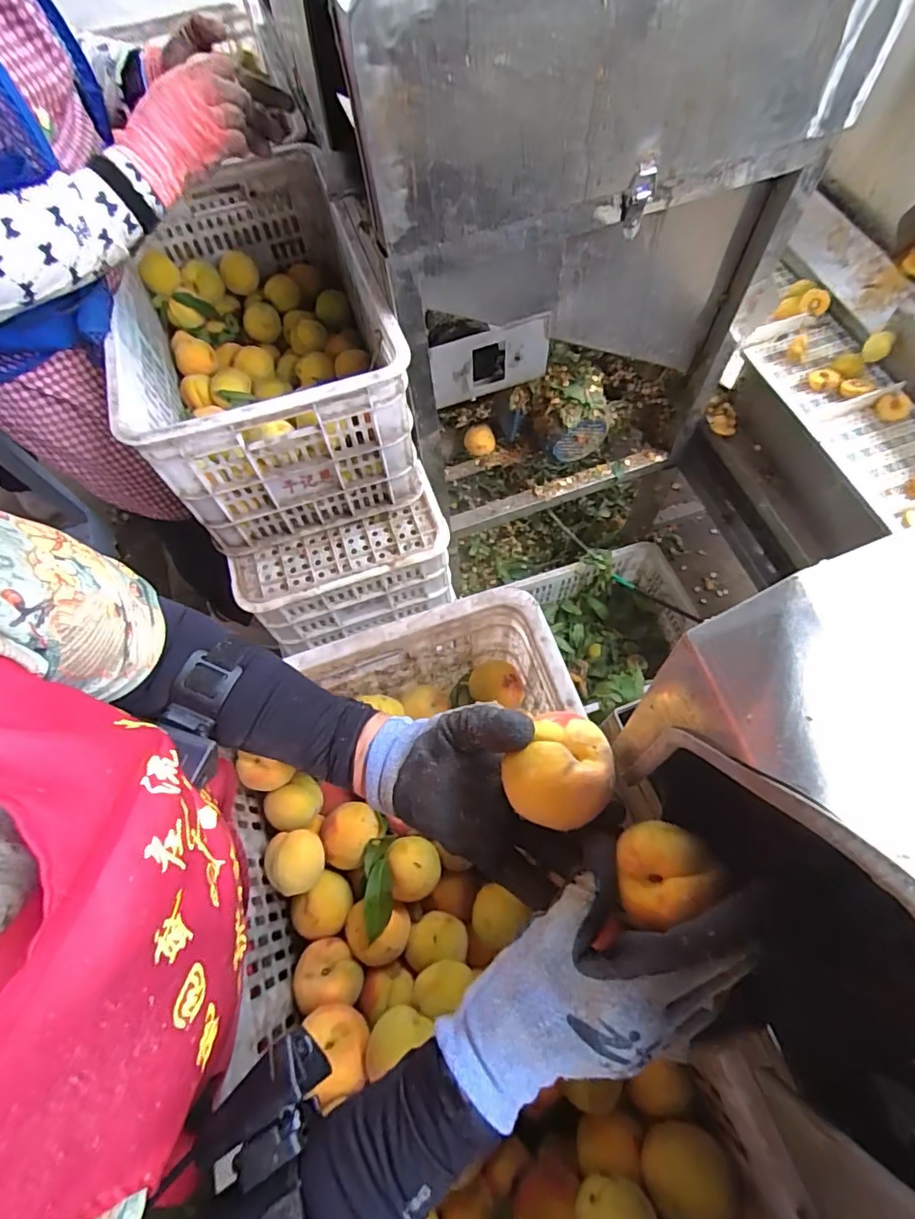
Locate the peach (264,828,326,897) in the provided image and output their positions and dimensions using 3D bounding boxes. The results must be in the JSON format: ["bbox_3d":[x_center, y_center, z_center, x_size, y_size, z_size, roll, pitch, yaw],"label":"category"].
[{"bbox_3d":[-0.166,0.259,0.553,0.055,0.048,0.058,-1,65,2],"label":"peach"}]

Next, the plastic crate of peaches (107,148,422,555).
[{"bbox_3d":[-0.301,-0.404,0.860,0.342,0.283,0.519,-20,66,-7],"label":"plastic crate of peaches"}]

